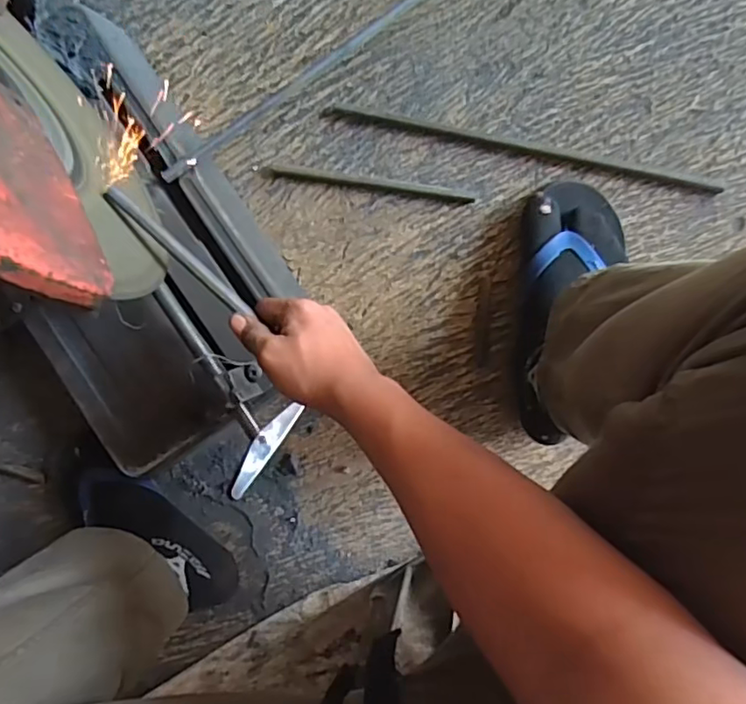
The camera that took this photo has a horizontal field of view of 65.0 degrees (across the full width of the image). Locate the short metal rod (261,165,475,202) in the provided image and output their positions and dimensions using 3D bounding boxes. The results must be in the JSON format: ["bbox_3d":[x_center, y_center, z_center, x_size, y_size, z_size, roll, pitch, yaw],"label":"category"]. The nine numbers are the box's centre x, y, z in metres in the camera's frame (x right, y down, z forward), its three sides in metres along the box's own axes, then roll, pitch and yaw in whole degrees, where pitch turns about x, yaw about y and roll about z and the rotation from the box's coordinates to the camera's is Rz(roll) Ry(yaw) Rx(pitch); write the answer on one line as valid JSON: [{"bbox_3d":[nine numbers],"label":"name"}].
[{"bbox_3d":[-0.007,-0.181,0.626,0.226,0.004,0.011,10,95,6],"label":"short metal rod"}]

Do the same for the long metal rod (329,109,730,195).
[{"bbox_3d":[0.147,-0.211,0.606,0.409,0.008,0.011,14,95,6],"label":"long metal rod"}]

